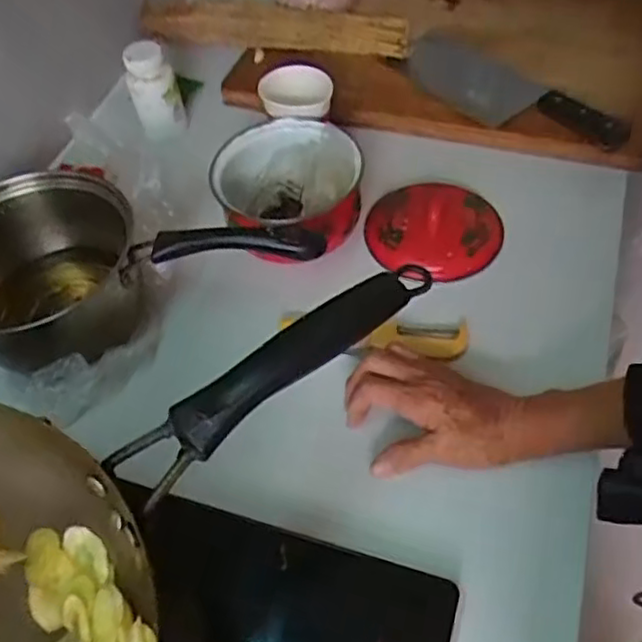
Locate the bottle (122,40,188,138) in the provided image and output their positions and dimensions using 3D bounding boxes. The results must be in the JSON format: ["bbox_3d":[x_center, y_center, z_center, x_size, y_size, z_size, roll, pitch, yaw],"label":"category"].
[{"bbox_3d":[-0.179,-0.247,0.735,0.051,0.092,0.042,-18,54,-7],"label":"bottle"}]

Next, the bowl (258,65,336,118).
[{"bbox_3d":[-0.025,-0.228,0.698,0.071,0.040,0.087,-6,53,2],"label":"bowl"}]

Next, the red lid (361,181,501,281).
[{"bbox_3d":[0.106,-0.090,0.642,0.124,0.030,0.100,-2,53,4],"label":"red lid"}]

